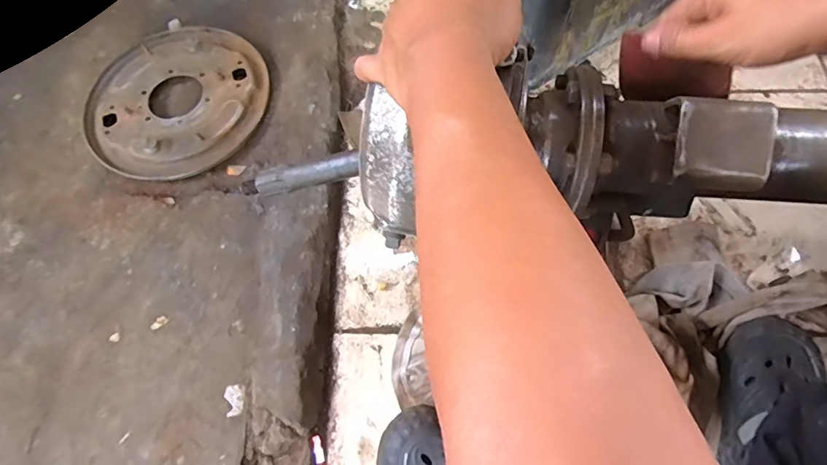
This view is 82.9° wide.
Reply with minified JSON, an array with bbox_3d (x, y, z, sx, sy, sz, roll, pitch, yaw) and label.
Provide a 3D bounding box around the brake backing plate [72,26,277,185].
[{"bbox_3d":[-0.389,-0.221,0.778,0.297,0.025,0.269,-38,74,-16],"label":"brake backing plate"}]

